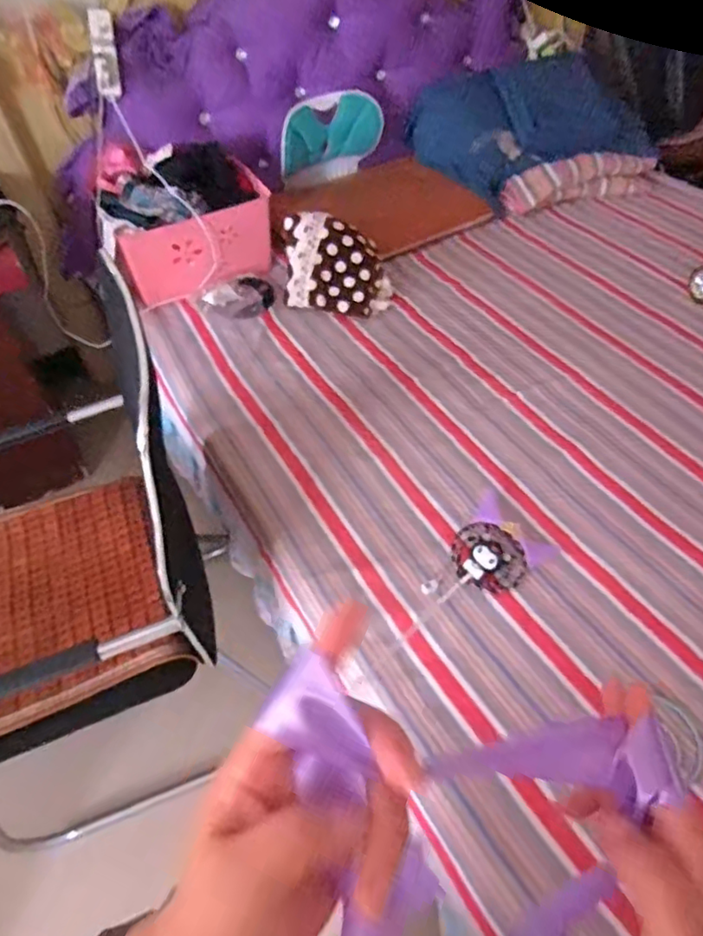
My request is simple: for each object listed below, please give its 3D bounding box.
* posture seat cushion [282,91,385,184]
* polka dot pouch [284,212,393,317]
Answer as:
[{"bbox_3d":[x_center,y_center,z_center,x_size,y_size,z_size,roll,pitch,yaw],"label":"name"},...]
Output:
[{"bbox_3d":[-0.053,-0.970,1.721,0.336,0.214,0.049,-22,52,-16],"label":"posture seat cushion"},{"bbox_3d":[-0.039,-0.511,1.483,0.277,0.169,0.200,5,50,7],"label":"polka dot pouch"}]

